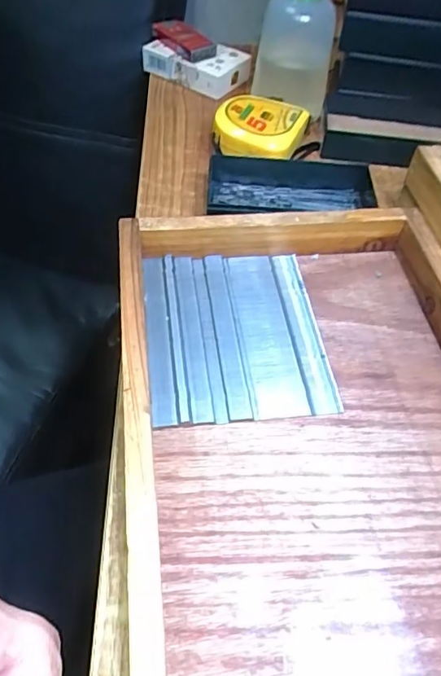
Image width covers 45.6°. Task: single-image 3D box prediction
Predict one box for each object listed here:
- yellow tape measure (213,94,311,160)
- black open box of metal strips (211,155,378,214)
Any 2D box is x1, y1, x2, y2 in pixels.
[{"bbox_3d":[0.031,-0.161,0.420,0.068,0.033,0.063,12,52,6],"label":"yellow tape measure"},{"bbox_3d":[0.054,-0.117,0.403,0.126,0.030,0.028,-3,52,-6],"label":"black open box of metal strips"}]

